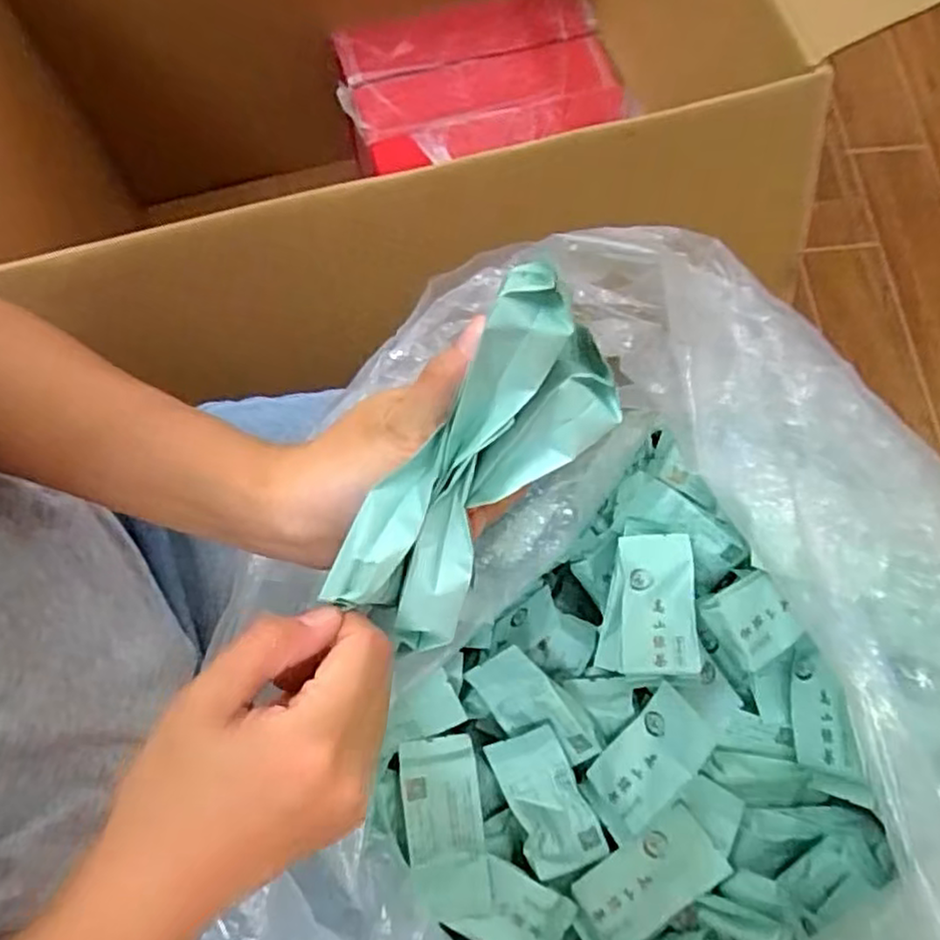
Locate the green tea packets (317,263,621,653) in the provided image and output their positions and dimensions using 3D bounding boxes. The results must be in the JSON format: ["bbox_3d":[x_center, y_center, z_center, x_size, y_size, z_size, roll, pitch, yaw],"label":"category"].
[{"bbox_3d":[0.000,0.006,0.247,0.050,0.025,0.146,35,113,7],"label":"green tea packets"}]

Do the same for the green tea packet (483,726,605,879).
[{"bbox_3d":[0.057,0.248,0.523,0.057,0.012,0.103,-21,76,-8],"label":"green tea packet"}]

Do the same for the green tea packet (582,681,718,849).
[{"bbox_3d":[0.131,0.214,0.513,0.114,0.018,0.057,-53,51,13],"label":"green tea packet"}]

